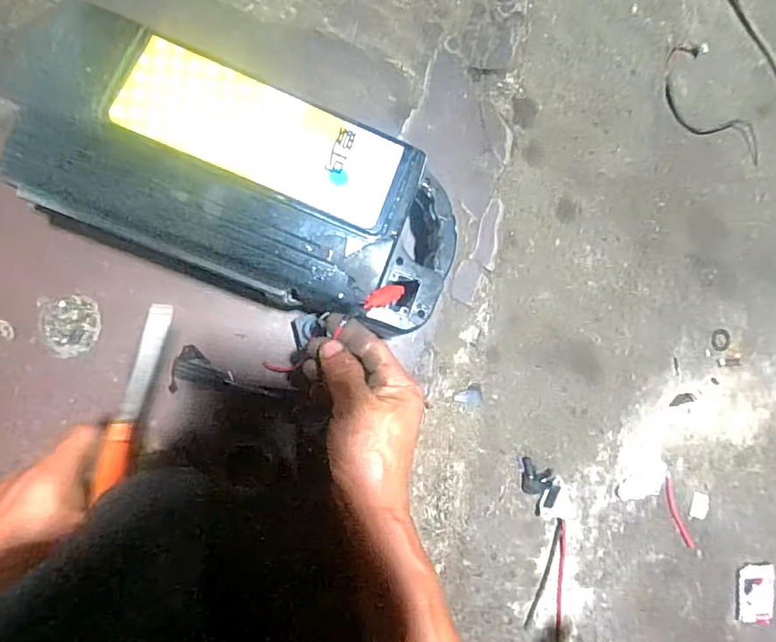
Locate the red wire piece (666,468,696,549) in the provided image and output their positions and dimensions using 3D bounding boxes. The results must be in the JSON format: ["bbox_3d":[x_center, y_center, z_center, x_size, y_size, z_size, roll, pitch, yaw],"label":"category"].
[{"bbox_3d":[0.369,0.244,0.628,0.019,0.004,0.098,-17,92,-9],"label":"red wire piece"}]

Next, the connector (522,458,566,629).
[{"bbox_3d":[0.177,0.248,0.543,0.052,0.020,0.183,1,88,-11],"label":"connector"}]

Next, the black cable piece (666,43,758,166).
[{"bbox_3d":[0.446,-0.285,0.665,0.102,0.016,0.201,-45,96,-7],"label":"black cable piece"}]

